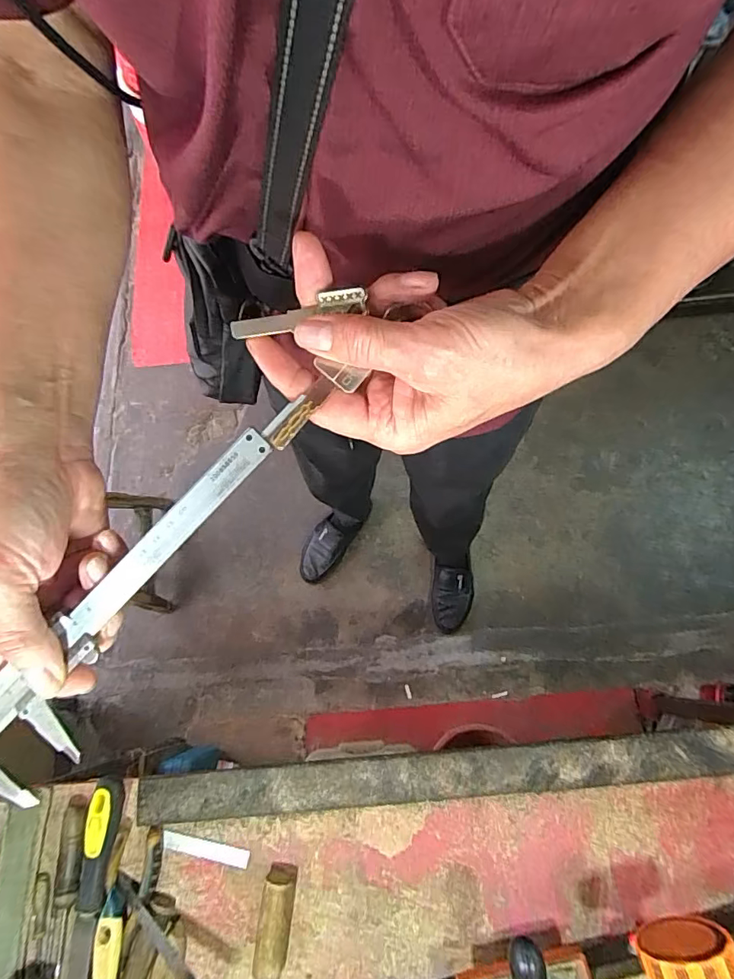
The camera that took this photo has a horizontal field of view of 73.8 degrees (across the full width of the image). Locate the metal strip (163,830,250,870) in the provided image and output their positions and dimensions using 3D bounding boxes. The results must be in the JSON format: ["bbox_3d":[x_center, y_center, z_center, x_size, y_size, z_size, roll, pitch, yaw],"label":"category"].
[{"bbox_3d":[-0.160,0.357,0.485,0.087,0.004,0.016,10,70,7],"label":"metal strip"}]

